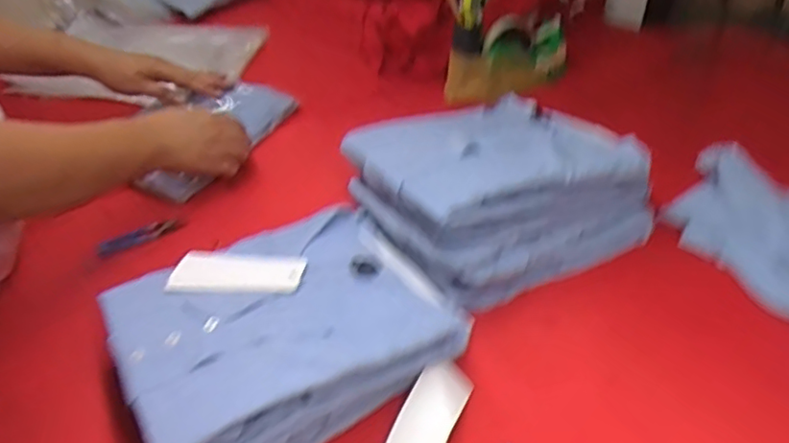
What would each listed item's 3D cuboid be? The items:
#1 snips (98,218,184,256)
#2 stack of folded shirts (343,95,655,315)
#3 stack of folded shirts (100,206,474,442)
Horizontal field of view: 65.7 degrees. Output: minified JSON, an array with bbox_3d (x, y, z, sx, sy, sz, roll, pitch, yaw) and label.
[{"bbox_3d":[-0.295,0.014,0.715,0.012,0.017,0.099,29,38,34],"label":"snips"},{"bbox_3d":[0.106,-0.050,0.666,0.263,0.118,0.237,-22,46,-16],"label":"stack of folded shirts"},{"bbox_3d":[-0.100,0.089,0.545,0.273,0.091,0.216,-28,48,-21],"label":"stack of folded shirts"}]

